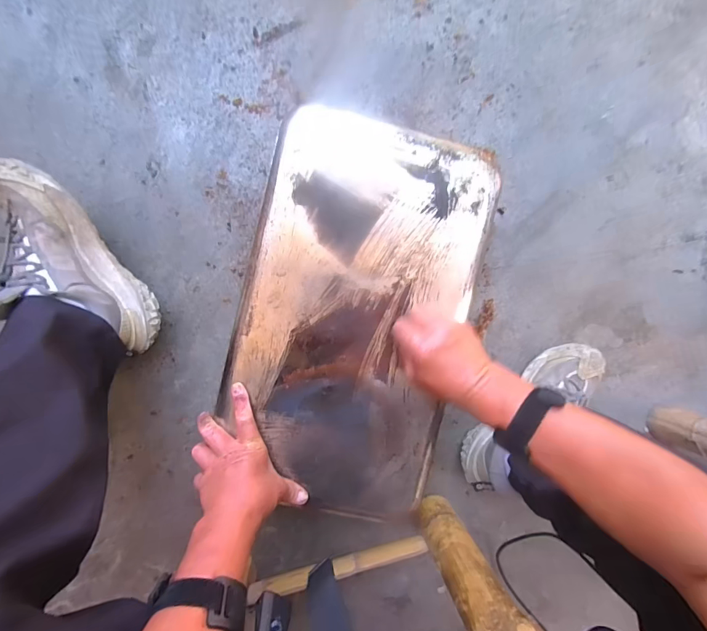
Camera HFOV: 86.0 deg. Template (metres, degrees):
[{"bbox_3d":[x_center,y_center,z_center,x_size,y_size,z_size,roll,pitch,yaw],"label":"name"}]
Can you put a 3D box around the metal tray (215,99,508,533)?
[{"bbox_3d":[0.001,0.005,0.472,0.276,0.019,0.471,14,92,-5],"label":"metal tray"}]

